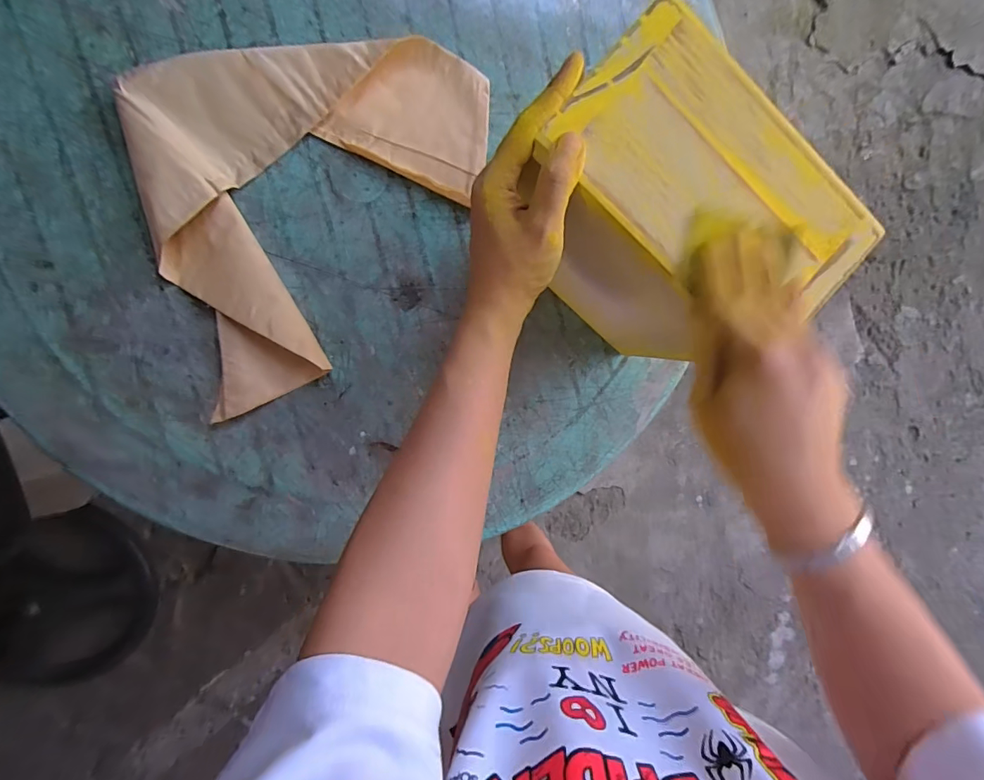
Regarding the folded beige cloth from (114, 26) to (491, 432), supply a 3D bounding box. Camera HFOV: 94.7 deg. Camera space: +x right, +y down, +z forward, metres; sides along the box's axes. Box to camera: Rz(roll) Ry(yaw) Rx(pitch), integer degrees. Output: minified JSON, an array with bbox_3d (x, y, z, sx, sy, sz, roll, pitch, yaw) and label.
[{"bbox_3d":[-0.168,-0.177,0.485,0.350,0.033,0.350,-9,97,-7],"label":"folded beige cloth"}]

